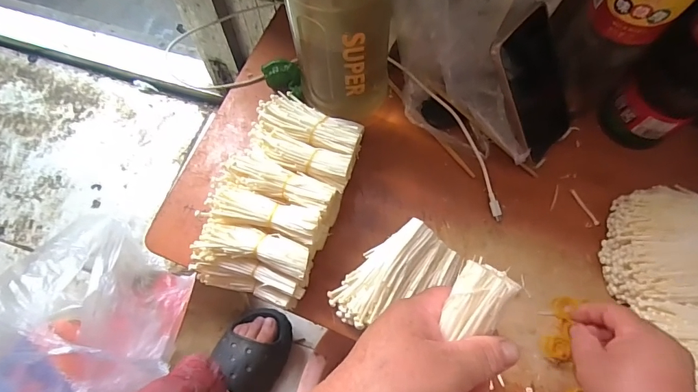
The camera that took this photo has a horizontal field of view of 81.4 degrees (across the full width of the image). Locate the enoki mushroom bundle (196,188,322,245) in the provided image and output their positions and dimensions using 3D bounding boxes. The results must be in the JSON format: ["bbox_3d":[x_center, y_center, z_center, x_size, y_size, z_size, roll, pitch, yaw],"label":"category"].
[{"bbox_3d":[-0.088,0.017,0.410,0.117,0.026,0.038,12,68,5],"label":"enoki mushroom bundle"}]

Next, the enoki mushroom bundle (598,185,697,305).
[{"bbox_3d":[0.342,0.048,0.419,0.120,0.078,0.124,6,68,2],"label":"enoki mushroom bundle"}]

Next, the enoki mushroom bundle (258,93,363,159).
[{"bbox_3d":[-0.040,-0.078,0.448,0.119,0.027,0.050,22,69,8],"label":"enoki mushroom bundle"}]

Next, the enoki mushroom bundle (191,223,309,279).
[{"bbox_3d":[-0.100,0.055,0.414,0.119,0.028,0.036,11,68,4],"label":"enoki mushroom bundle"}]

